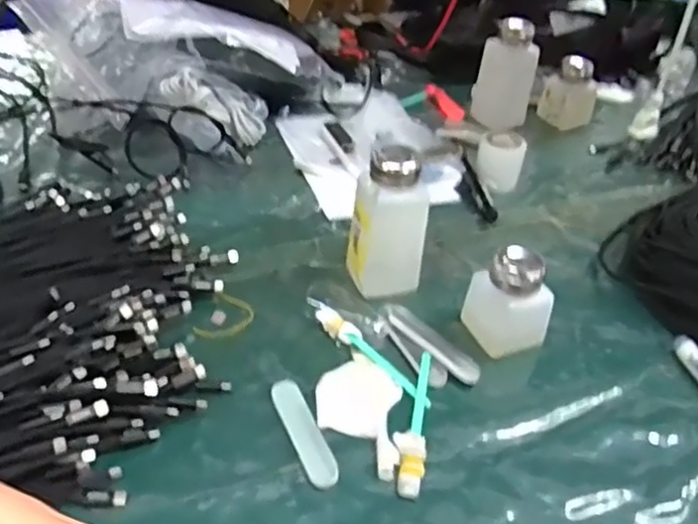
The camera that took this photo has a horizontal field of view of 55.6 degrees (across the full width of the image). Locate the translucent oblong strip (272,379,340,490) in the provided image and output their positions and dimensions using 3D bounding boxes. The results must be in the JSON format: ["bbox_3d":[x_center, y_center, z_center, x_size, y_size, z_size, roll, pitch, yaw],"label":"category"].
[{"bbox_3d":[-0.031,0.115,0.453,0.021,0.004,0.088,-16,45,-18],"label":"translucent oblong strip"}]

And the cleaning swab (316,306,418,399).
[{"bbox_3d":[0.016,0.068,0.508,0.014,0.008,0.122,-28,48,-34],"label":"cleaning swab"}]

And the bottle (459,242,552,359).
[{"bbox_3d":[0.126,0.028,0.520,0.054,0.082,0.053,-13,41,-20],"label":"bottle"}]

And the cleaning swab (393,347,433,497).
[{"bbox_3d":[0.046,0.110,0.464,0.021,0.007,0.120,9,38,6],"label":"cleaning swab"}]

